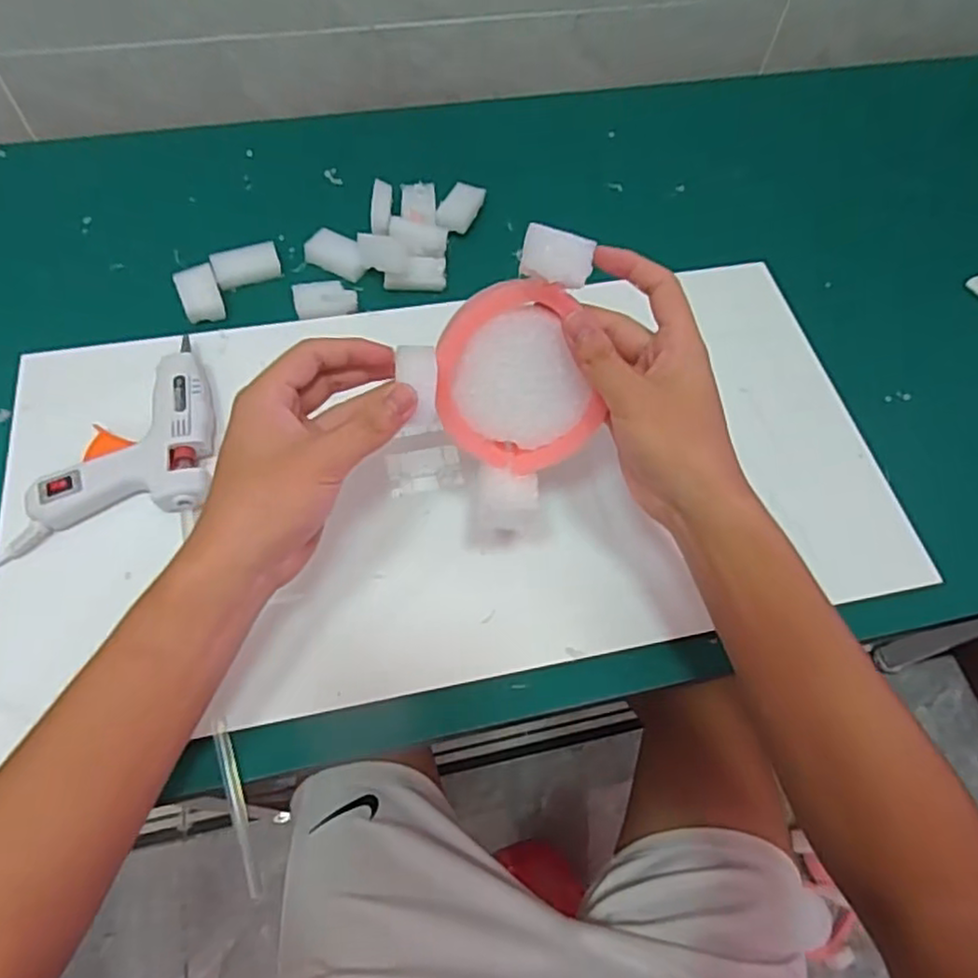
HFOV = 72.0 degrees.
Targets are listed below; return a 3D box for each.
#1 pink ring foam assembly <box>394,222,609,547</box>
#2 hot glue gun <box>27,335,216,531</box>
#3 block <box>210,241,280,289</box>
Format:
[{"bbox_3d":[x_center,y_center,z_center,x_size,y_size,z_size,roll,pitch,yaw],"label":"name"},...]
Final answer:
[{"bbox_3d":[0.008,-0.048,0.363,0.099,0.158,0.026,-9,22,1],"label":"pink ring foam assembly"},{"bbox_3d":[-0.238,-0.038,0.455,0.106,0.031,0.127,-5,62,-6],"label":"hot glue gun"},{"bbox_3d":[-0.197,-0.182,0.550,0.052,0.018,0.027,-25,66,-16],"label":"block"}]

